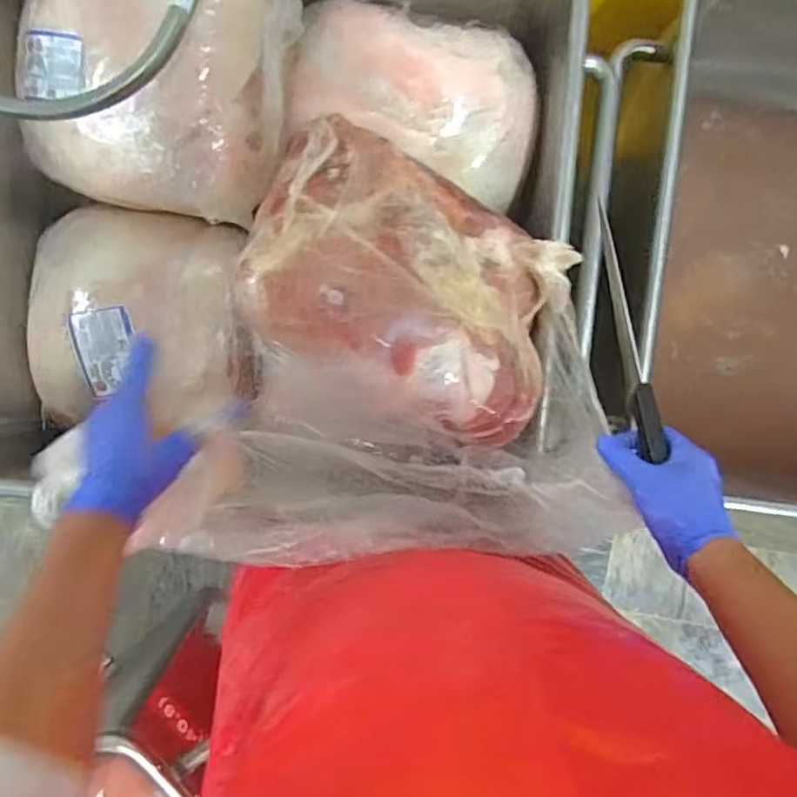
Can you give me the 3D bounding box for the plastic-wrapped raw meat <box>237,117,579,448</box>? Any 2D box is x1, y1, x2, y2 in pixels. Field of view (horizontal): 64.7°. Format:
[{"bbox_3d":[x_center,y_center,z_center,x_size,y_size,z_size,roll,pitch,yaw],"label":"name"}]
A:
[{"bbox_3d":[0.006,-0.109,0.635,0.301,0.135,0.295,0,93,-4],"label":"plastic-wrapped raw meat"}]

